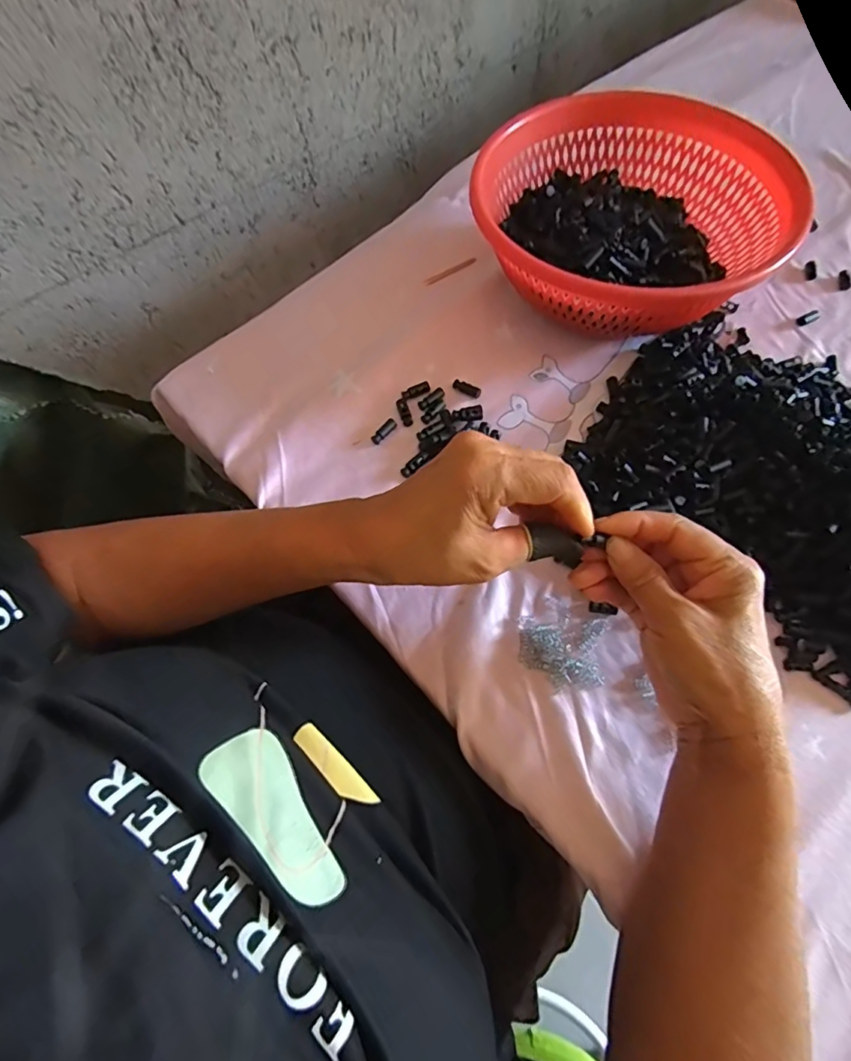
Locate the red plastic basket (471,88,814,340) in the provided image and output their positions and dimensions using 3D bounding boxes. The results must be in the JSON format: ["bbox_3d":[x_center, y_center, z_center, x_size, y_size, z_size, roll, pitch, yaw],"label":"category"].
[{"bbox_3d":[0.174,-0.261,0.468,0.229,0.098,0.248,-1,64,3],"label":"red plastic basket"}]

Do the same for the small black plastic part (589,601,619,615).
[{"bbox_3d":[0.123,0.054,0.370,0.019,0.004,0.008,8,65,7],"label":"small black plastic part"}]

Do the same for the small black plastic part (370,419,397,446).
[{"bbox_3d":[-0.035,-0.082,0.446,0.009,0.006,0.026,39,72,19],"label":"small black plastic part"}]

